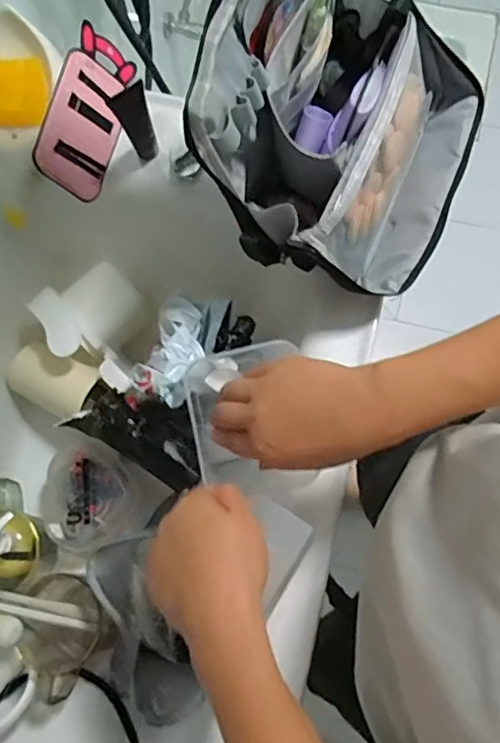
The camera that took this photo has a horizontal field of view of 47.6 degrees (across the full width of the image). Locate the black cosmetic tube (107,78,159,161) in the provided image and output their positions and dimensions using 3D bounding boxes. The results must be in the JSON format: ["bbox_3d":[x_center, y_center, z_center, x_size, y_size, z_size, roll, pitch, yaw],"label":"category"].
[{"bbox_3d":[-0.107,-0.234,0.529,0.032,0.089,0.022,-23,76,-4],"label":"black cosmetic tube"}]

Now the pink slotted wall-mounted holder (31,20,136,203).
[{"bbox_3d":[-0.157,-0.251,0.549,0.012,0.068,0.163,-1,72,47],"label":"pink slotted wall-mounted holder"}]

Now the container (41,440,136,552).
[{"bbox_3d":[-0.171,0.132,0.597,0.097,0.054,0.109,13,76,5],"label":"container"}]

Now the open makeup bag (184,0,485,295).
[{"bbox_3d":[0.083,-0.206,0.448,0.196,0.191,0.230,22,77,7],"label":"open makeup bag"}]

